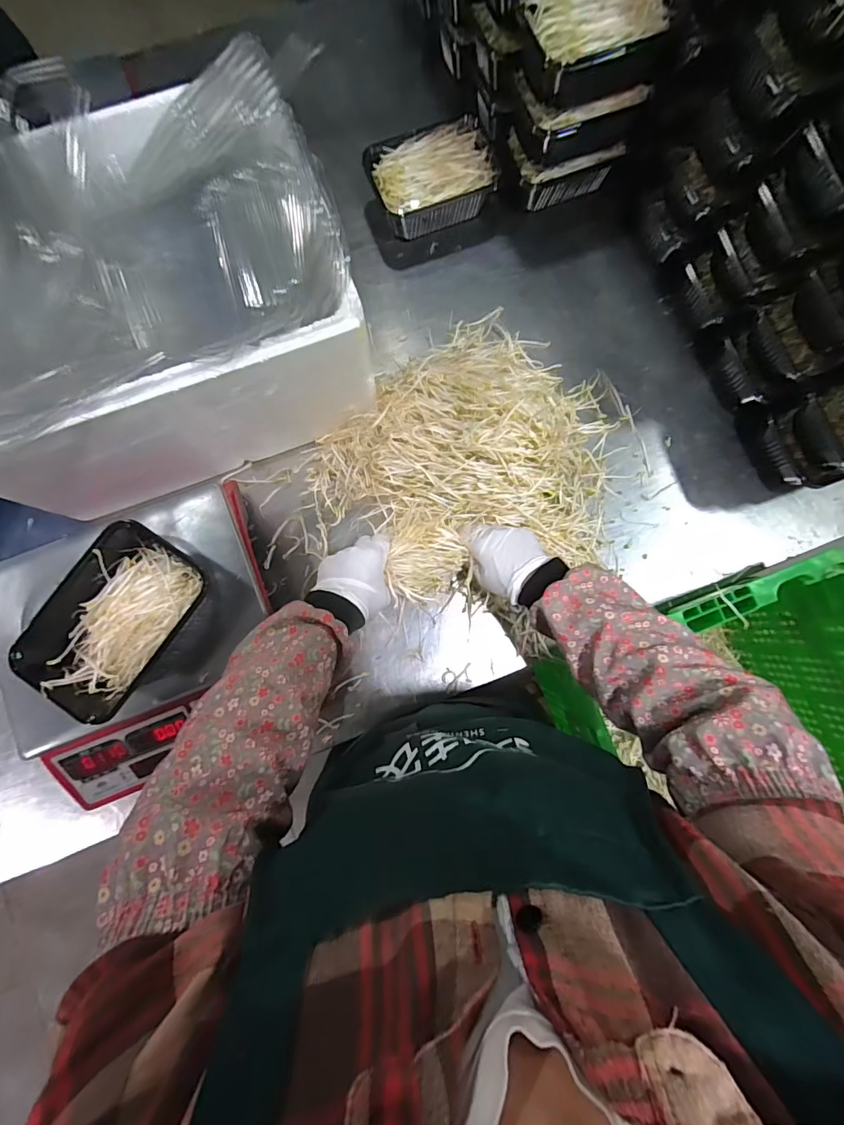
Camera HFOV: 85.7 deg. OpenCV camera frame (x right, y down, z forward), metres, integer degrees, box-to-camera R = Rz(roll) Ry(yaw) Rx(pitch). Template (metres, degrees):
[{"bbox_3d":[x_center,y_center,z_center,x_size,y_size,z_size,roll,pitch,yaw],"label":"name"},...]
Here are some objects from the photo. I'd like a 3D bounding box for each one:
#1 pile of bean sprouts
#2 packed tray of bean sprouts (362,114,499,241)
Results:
[{"bbox_3d":[0.082,-0.128,0.616,0.377,0.073,0.349,0,82,-1],"label":"pile of bean sprouts"},{"bbox_3d":[0.014,-0.562,0.676,0.176,0.072,0.115,-14,83,-3],"label":"packed tray of bean sprouts"}]

